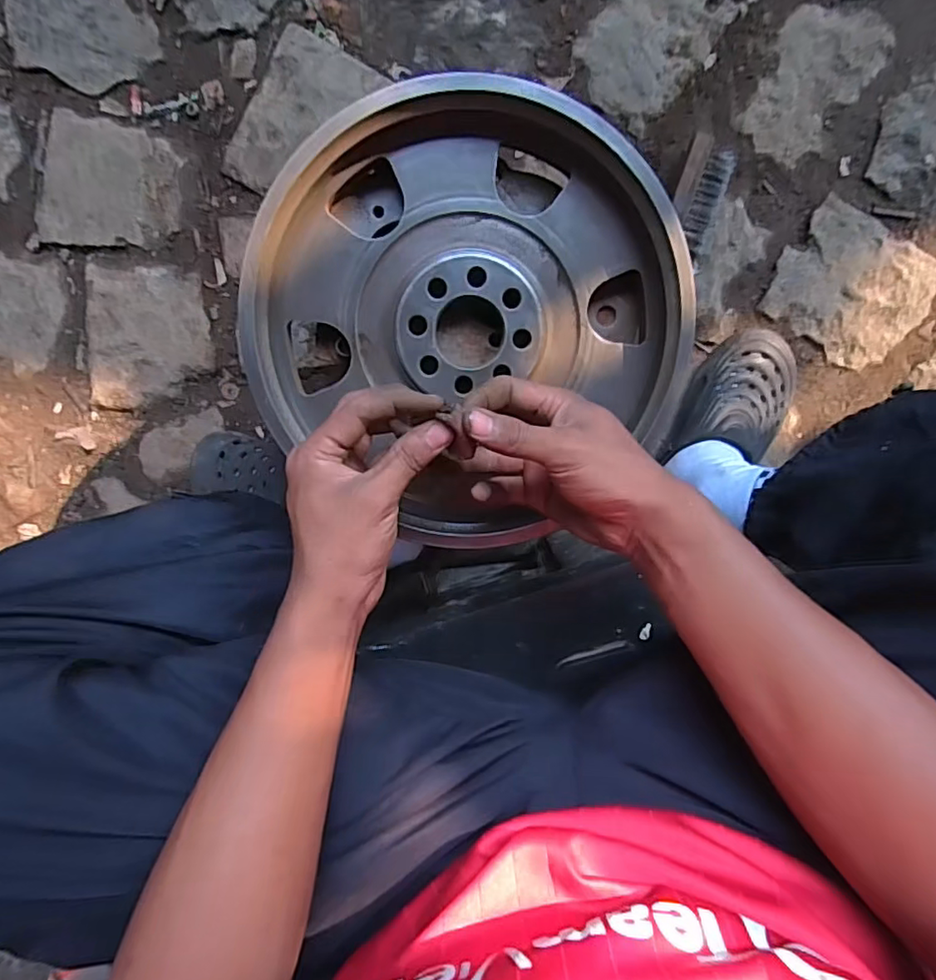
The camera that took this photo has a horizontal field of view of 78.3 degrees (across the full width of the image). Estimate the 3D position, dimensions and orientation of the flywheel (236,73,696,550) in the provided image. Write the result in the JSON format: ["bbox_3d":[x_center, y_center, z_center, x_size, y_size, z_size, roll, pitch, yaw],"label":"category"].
[{"bbox_3d":[0.002,-0.120,0.403,0.287,0.047,0.292,0,98,0],"label":"flywheel"}]

